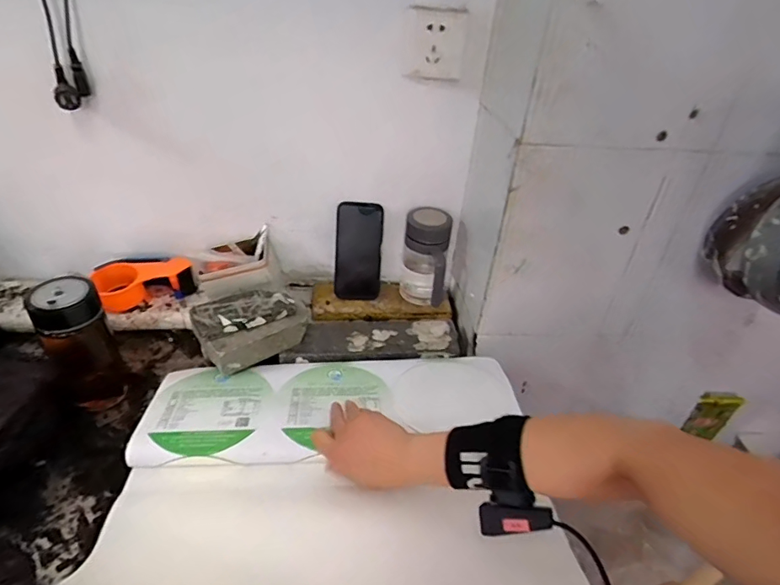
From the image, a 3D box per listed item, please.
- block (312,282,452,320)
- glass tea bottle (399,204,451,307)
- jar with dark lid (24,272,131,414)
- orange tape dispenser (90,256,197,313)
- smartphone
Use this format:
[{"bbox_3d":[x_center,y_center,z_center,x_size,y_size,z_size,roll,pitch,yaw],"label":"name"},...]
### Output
[{"bbox_3d":[-0.016,0.013,0.844,0.243,0.024,0.098,2,35,-4],"label":"block"},{"bbox_3d":[0.058,-0.052,0.795,0.072,0.157,0.098,8,35,4],"label":"glass tea bottle"},{"bbox_3d":[-0.413,0.072,0.635,0.074,0.188,0.063,-26,45,-36],"label":"jar with dark lid"},{"bbox_3d":[-0.403,-0.019,0.787,0.144,0.069,0.060,-13,39,-24],"label":"orange tape dispenser"},{"bbox_3d":[-0.053,-0.070,0.822,0.080,0.170,0.015,0,20,-10],"label":"smartphone"}]

